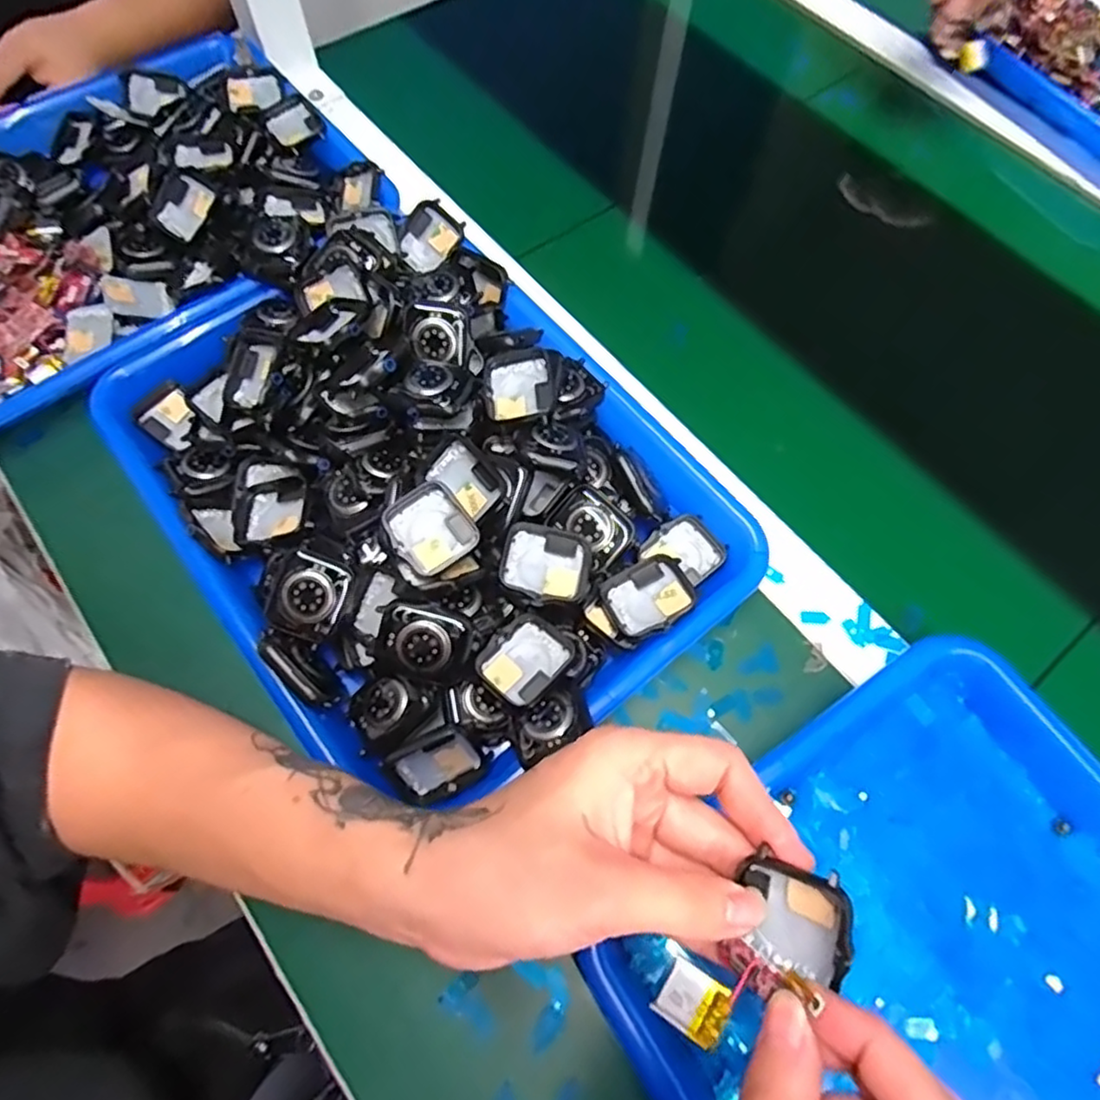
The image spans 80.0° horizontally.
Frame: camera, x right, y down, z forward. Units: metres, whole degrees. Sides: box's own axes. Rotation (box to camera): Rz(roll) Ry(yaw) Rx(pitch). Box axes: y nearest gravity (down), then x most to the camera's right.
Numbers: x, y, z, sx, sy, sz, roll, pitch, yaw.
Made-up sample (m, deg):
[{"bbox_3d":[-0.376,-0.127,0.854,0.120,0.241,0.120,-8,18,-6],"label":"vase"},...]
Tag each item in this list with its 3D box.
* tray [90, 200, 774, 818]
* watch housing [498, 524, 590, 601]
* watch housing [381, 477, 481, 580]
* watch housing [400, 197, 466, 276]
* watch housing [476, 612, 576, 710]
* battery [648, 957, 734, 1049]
[{"bbox_3d":[-0.069,-0.043,0.359,0.249,0.068,0.318,-36,72,-14],"label":"tray"},{"bbox_3d":[-0.002,0.007,0.325,0.043,0.007,0.037,14,64,-7],"label":"watch housing"},{"bbox_3d":[-0.058,-0.010,0.324,0.038,0.008,0.043,-40,83,-13],"label":"watch housing"},{"bbox_3d":[-0.079,-0.204,0.430,0.035,0.013,0.042,41,102,-13],"label":"watch housing"},{"bbox_3d":[-0.012,0.052,0.319,0.037,0.010,0.042,41,73,14],"label":"watch housing"},{"bbox_3d":[0.047,0.148,0.214,0.021,0.006,0.019,31,71,11],"label":"battery"}]

